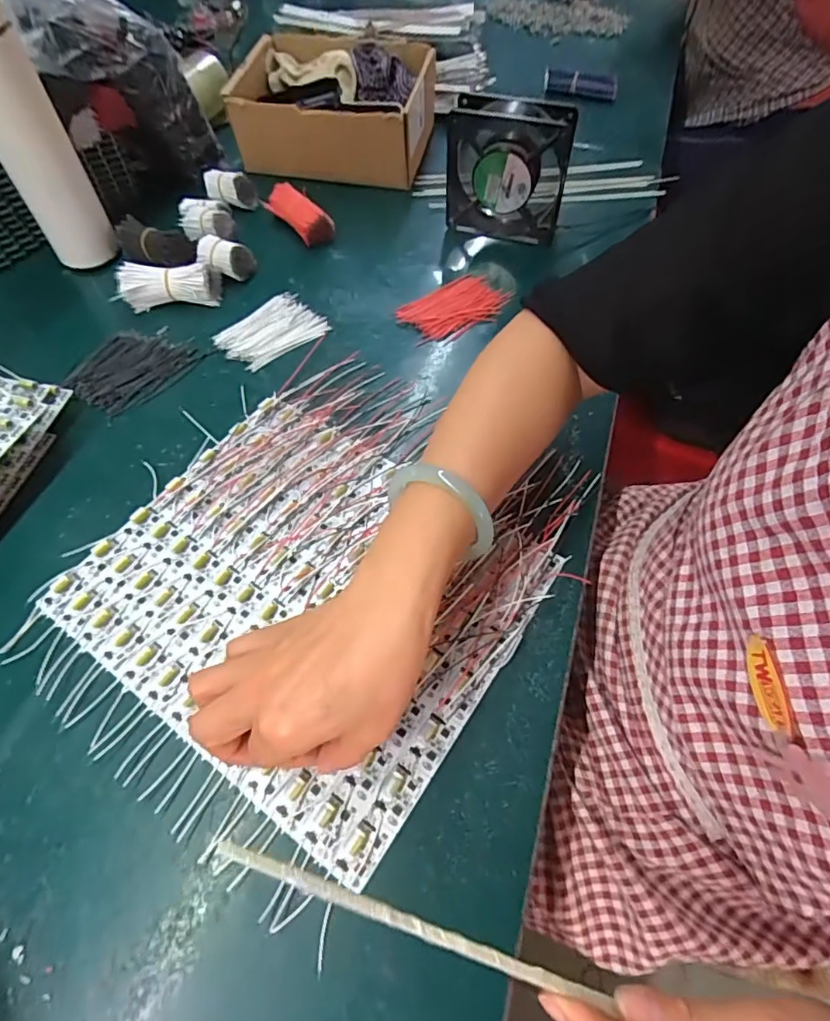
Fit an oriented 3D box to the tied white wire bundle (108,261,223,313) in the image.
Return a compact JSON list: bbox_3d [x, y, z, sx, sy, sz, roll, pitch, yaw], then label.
[{"bbox_3d":[-0.247,-0.224,0.531,0.098,0.036,0.032,-8,59,-5],"label":"tied white wire bundle"}]

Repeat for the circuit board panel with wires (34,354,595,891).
[{"bbox_3d":[-0.057,0.020,0.396,0.293,0.009,0.307,32,64,18],"label":"circuit board panel with wires"}]

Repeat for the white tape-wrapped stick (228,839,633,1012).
[{"bbox_3d":[0.000,0.184,0.236,0.182,0.005,0.009,23,61,-1],"label":"white tape-wrapped stick"}]

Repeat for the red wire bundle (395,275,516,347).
[{"bbox_3d":[0.041,-0.205,0.537,0.110,0.011,0.067,-30,63,-17],"label":"red wire bundle"}]

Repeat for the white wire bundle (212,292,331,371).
[{"bbox_3d":[-0.139,-0.175,0.513,0.095,0.011,0.064,-38,66,-20],"label":"white wire bundle"}]

